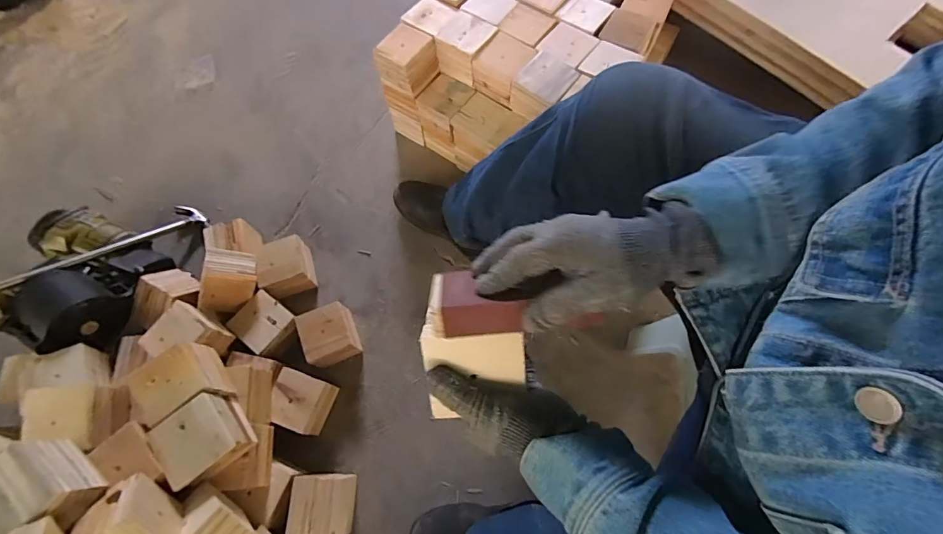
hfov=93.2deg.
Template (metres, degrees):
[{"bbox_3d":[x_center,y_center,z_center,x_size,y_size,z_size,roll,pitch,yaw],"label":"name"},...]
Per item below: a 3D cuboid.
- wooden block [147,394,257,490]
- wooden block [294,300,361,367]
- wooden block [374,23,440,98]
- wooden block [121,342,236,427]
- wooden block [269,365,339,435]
[{"bbox_3d":[-0.401,0.258,0.665,0.103,0.071,0.096,-36,72,-11],"label":"wooden block"},{"bbox_3d":[-0.278,0.137,0.885,0.099,0.085,0.103,-19,69,-5],"label":"wooden block"},{"bbox_3d":[-0.129,-0.425,0.932,0.097,0.106,0.095,31,73,13],"label":"wooden block"},{"bbox_3d":[-0.464,0.181,0.697,0.121,0.065,0.104,-34,71,-11],"label":"wooden block"},{"bbox_3d":[-0.317,0.252,0.838,0.098,0.067,0.101,17,70,9],"label":"wooden block"}]

